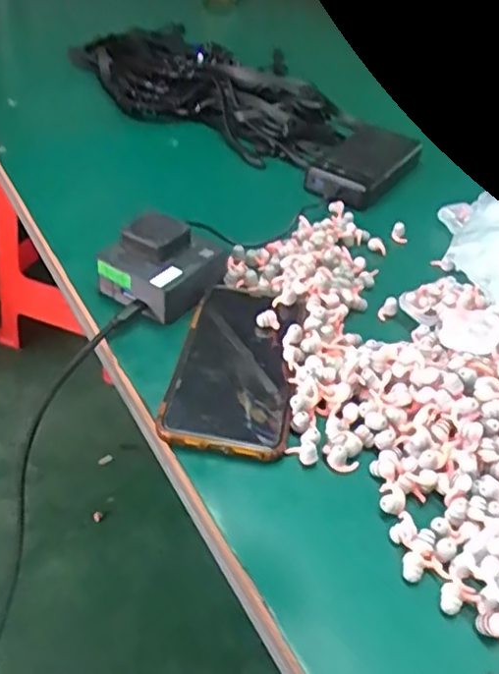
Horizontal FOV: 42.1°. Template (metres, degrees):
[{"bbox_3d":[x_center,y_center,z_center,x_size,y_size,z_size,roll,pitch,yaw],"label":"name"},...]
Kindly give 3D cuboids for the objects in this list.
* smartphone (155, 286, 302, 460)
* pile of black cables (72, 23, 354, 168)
[{"bbox_3d":[-0.007,0.016,0.437,0.077,0.013,0.152,9,40,4],"label":"smartphone"},{"bbox_3d":[-0.054,-0.294,0.758,0.344,0.053,0.145,26,44,22],"label":"pile of black cables"}]

